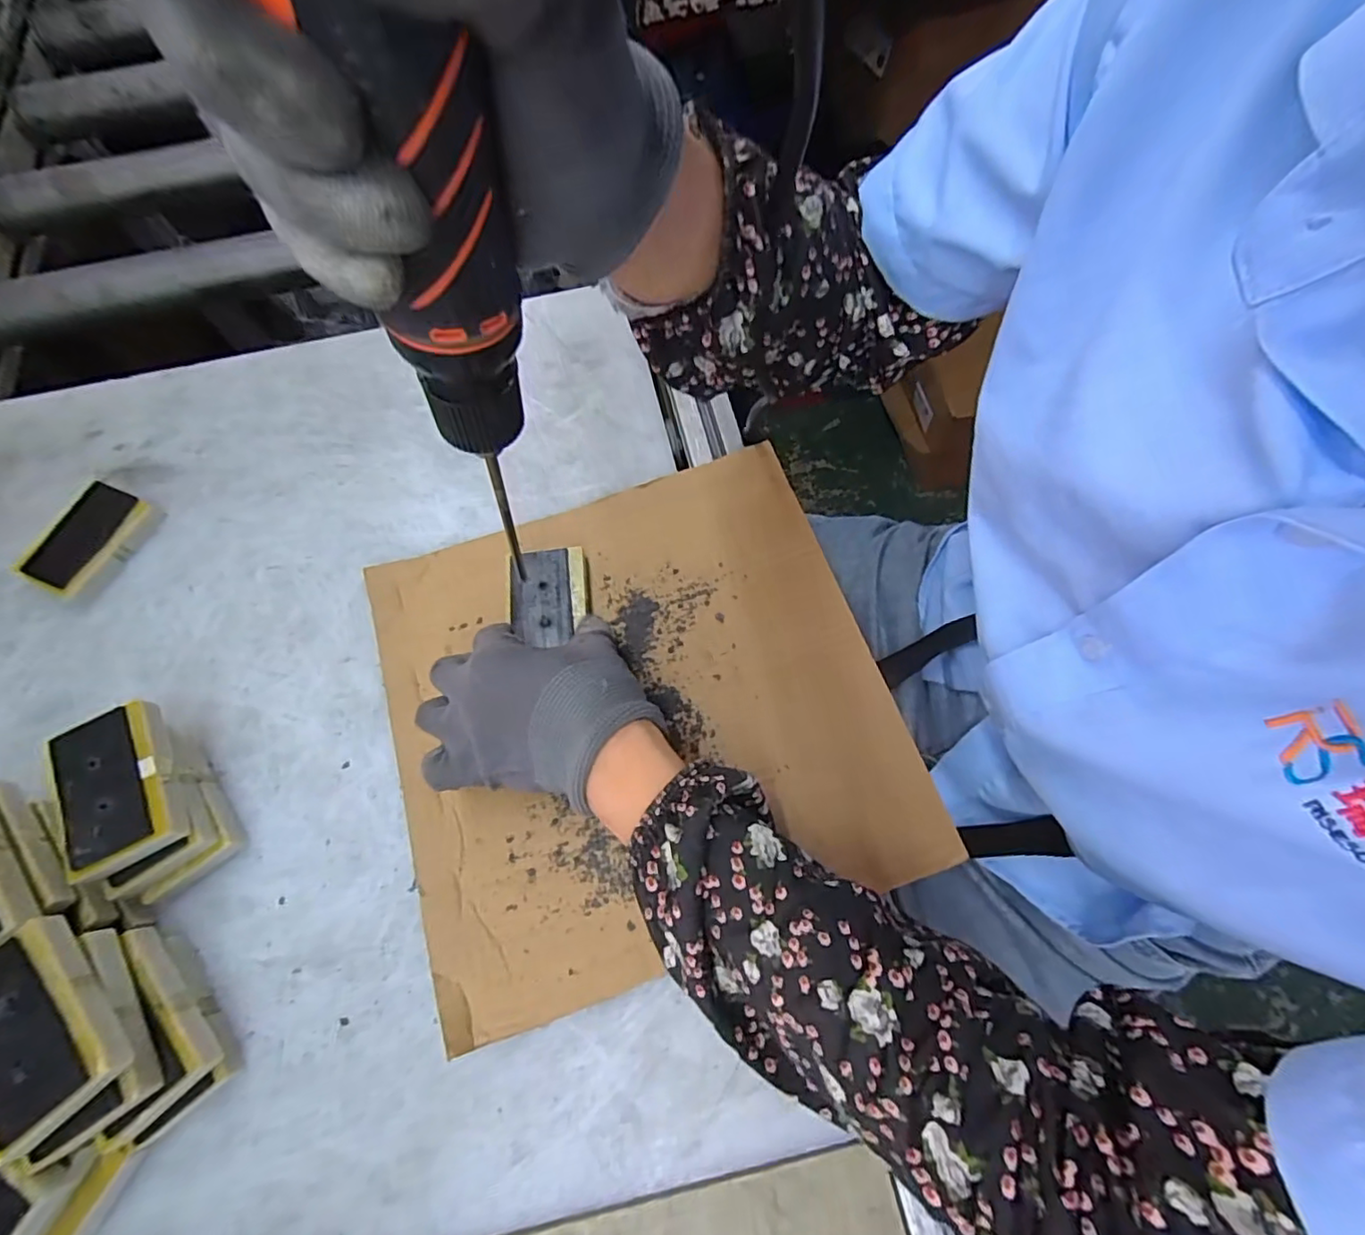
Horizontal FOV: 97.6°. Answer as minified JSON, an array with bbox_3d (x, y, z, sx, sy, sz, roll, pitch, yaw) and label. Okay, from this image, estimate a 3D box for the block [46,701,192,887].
[{"bbox_3d":[-0.301,0.090,0.318,0.049,0.018,0.080,-29,72,-8],"label":"block"}]

